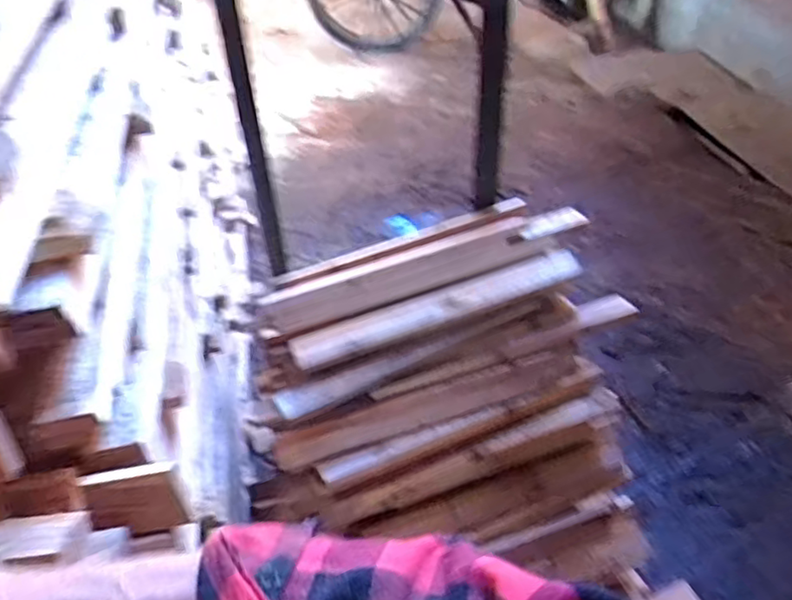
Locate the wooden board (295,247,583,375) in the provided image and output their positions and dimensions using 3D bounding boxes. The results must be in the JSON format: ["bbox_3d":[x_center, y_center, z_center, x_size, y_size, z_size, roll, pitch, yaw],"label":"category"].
[{"bbox_3d":[0.080,0.011,1.055,0.492,0.032,0.067,-19,47,-15],"label":"wooden board"}]

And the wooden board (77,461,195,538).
[{"bbox_3d":[-0.216,0.170,0.532,0.077,0.062,0.011,-10,9,-5],"label":"wooden board"}]

